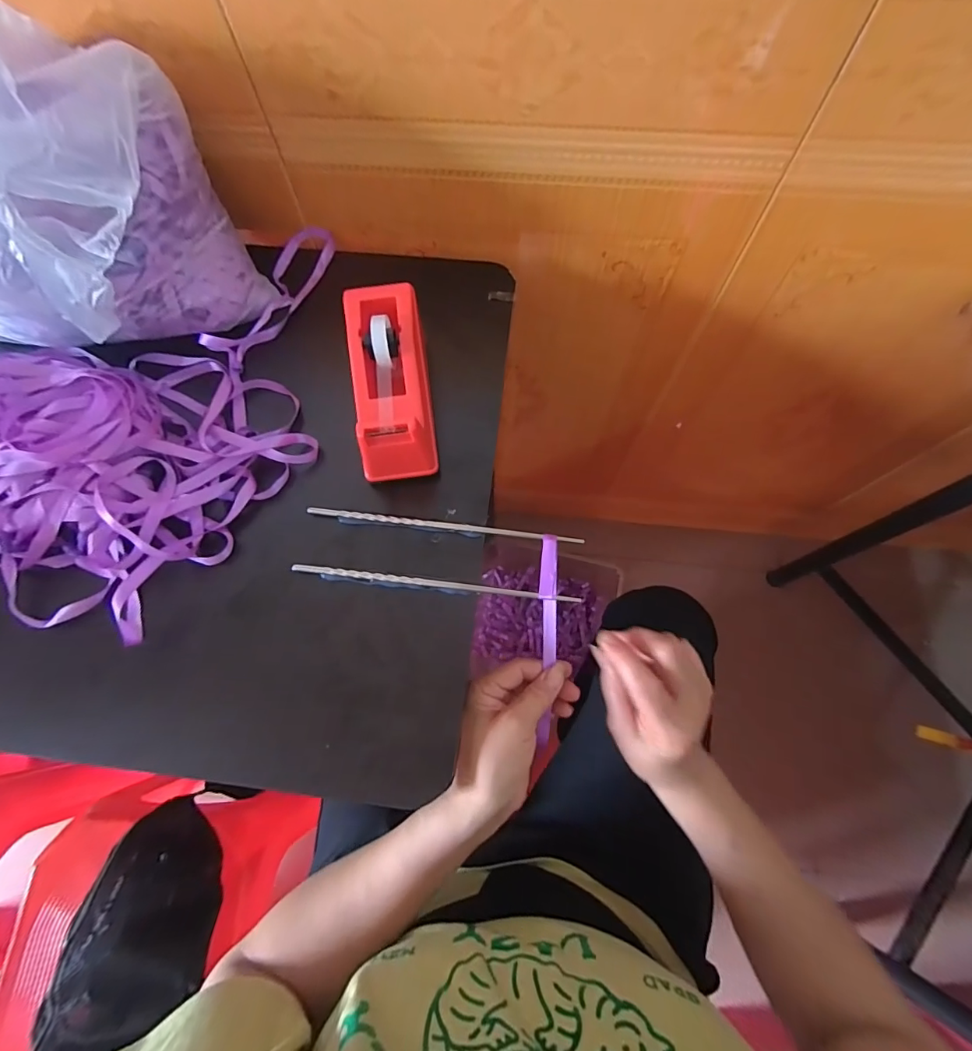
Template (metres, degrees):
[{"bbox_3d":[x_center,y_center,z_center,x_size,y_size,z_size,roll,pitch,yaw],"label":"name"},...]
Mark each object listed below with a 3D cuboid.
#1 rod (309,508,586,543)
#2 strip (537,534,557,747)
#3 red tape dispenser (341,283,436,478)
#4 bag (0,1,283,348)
[{"bbox_3d":[-0.036,-0.001,0.378,0.220,0.004,0.007,6,70,4],"label":"rod"},{"bbox_3d":[0.049,0.087,0.367,0.015,0.018,0.156,0,97,1],"label":"strip"},{"bbox_3d":[-0.078,-0.115,0.385,0.062,0.072,0.158,-9,70,-2],"label":"red tape dispenser"},{"bbox_3d":[-0.350,-0.246,0.365,0.261,0.180,0.191,6,70,4],"label":"bag"}]

